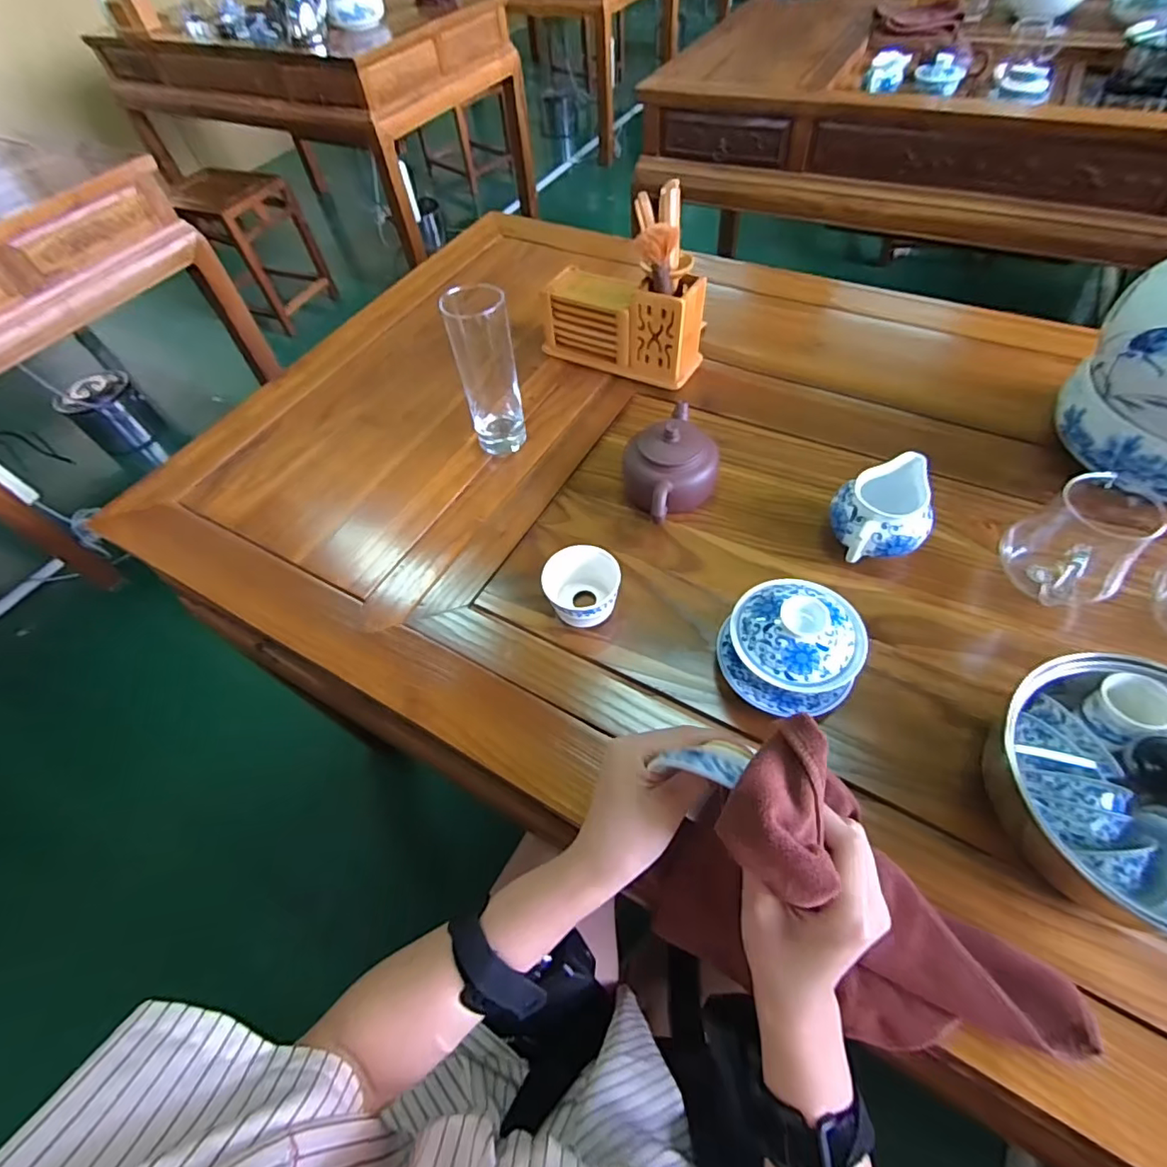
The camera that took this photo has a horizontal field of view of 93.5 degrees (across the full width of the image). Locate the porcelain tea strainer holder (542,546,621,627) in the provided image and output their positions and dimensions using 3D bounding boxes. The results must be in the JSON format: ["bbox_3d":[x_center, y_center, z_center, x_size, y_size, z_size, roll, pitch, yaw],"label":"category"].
[{"bbox_3d":[-0.001,0.008,0.481,0.064,0.051,0.065,-2,55,3],"label":"porcelain tea strainer holder"}]

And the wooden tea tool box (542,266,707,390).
[{"bbox_3d":[0.044,-0.321,0.676,0.191,0.105,0.068,19,58,17],"label":"wooden tea tool box"}]

